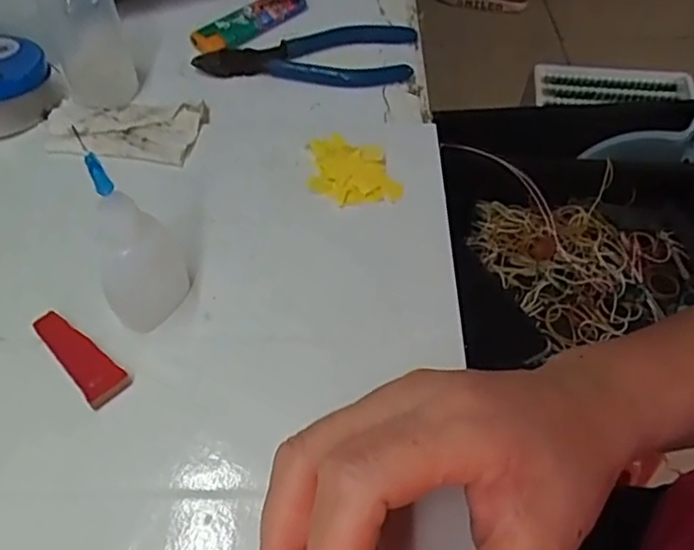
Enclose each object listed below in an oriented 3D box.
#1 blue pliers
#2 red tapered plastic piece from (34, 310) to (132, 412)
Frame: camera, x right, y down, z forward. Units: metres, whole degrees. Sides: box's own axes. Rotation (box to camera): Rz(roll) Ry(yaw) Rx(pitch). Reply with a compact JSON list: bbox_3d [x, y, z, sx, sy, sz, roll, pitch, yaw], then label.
[{"bbox_3d":[-0.025,-0.135,0.412,0.132,0.011,0.047,-1,54,-3],"label":"blue pliers"},{"bbox_3d":[-0.110,0.033,0.280,0.018,0.005,0.049,-35,63,-25],"label":"red tapered plastic piece"}]

